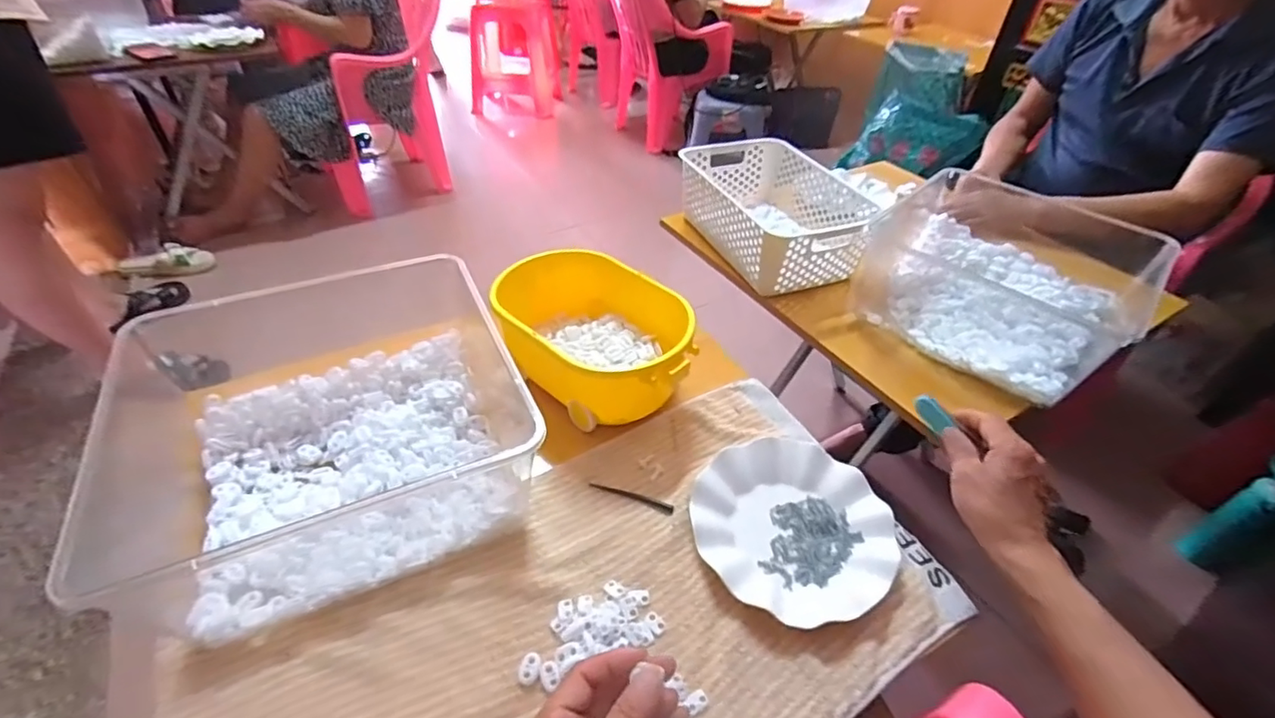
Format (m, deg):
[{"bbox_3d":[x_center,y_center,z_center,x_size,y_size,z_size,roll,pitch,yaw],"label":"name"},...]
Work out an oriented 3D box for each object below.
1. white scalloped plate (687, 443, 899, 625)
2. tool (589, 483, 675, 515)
[{"bbox_3d":[0.147,0.155,0.525,0.183,0.024,0.176,2,42,-2],"label":"white scalloped plate"},{"bbox_3d":[-0.006,0.135,0.548,0.086,0.004,0.010,16,43,13],"label":"tool"}]

